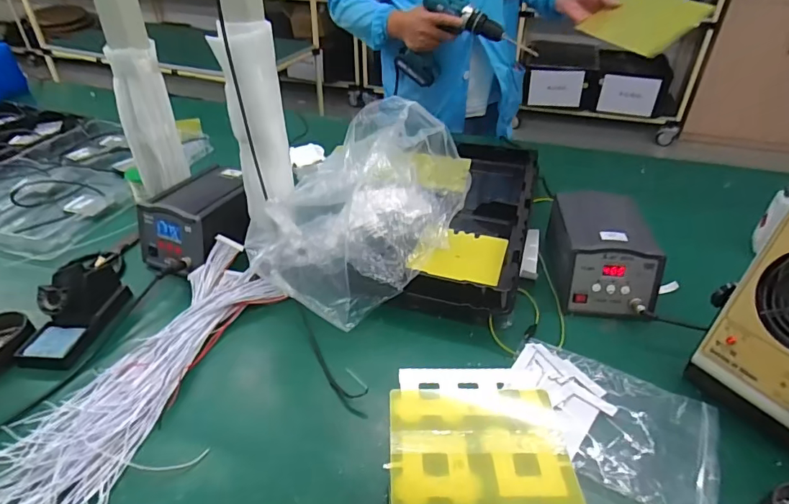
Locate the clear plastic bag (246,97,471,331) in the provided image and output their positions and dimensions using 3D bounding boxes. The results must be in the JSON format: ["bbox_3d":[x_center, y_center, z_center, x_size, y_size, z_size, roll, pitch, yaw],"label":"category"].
[{"bbox_3d":[-0.040,-0.070,0.663,0.313,0.231,0.186,-23,43,-28],"label":"clear plastic bag"}]

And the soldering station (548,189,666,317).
[{"bbox_3d":[0.314,-0.005,0.734,0.134,0.117,0.196,4,38,5],"label":"soldering station"}]

